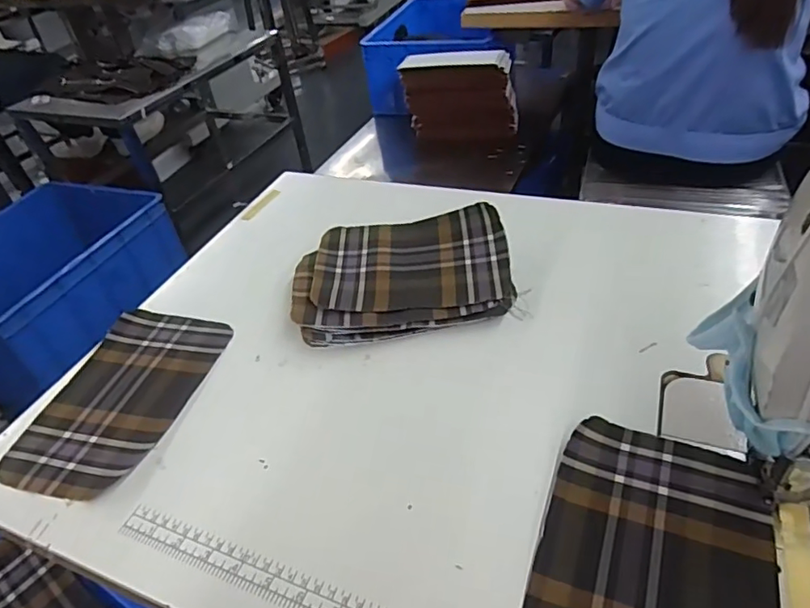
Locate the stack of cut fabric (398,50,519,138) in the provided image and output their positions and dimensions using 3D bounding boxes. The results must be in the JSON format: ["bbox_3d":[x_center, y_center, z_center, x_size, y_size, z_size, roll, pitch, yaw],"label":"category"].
[{"bbox_3d":[0.140,-0.521,1.363,0.282,0.191,0.061,2,42,13],"label":"stack of cut fabric"}]

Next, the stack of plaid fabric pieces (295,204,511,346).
[{"bbox_3d":[-0.004,-0.032,0.553,0.220,0.043,0.164,-11,40,-2],"label":"stack of plaid fabric pieces"}]

